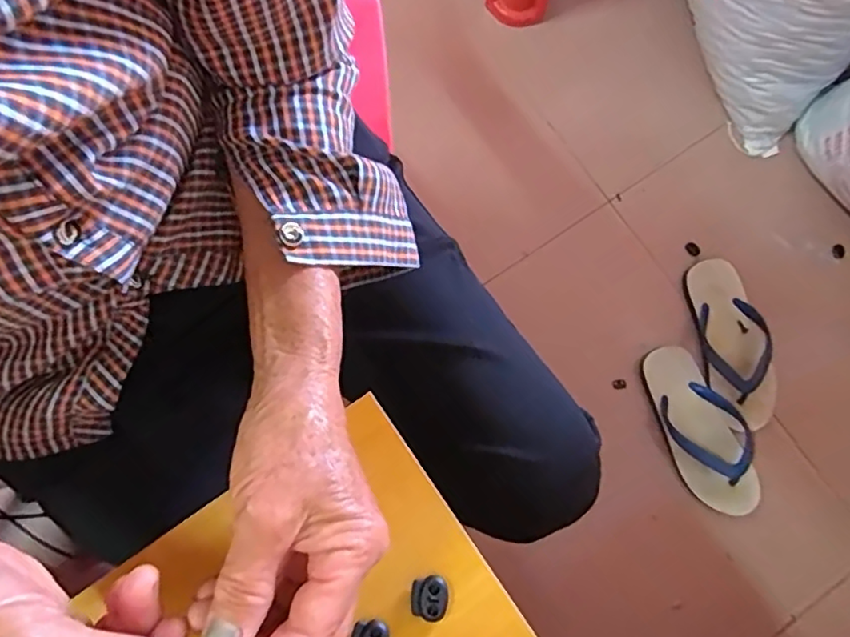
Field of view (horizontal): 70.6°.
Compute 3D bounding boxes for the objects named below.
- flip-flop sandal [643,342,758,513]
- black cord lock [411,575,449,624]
[{"bbox_3d":[0.377,0.150,0.817,0.099,0.041,0.239,-20,80,-5],"label":"flip-flop sandal"},{"bbox_3d":[0.002,0.146,0.311,0.018,0.005,0.022,5,79,0],"label":"black cord lock"}]

